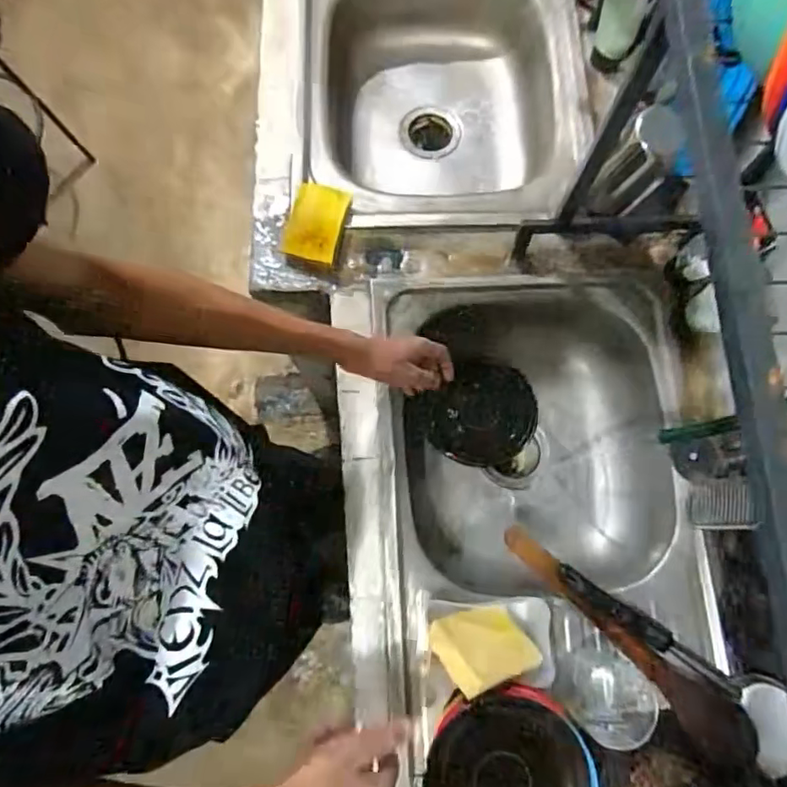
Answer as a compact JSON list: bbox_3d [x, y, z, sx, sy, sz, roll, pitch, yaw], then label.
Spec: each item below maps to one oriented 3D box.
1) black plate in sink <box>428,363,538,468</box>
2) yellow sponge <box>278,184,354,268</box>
[{"bbox_3d":[0.127,0.030,0.813,0.143,0.020,0.143,0,87,8],"label":"black plate in sink"},{"bbox_3d":[-0.106,-0.233,0.791,0.074,0.042,0.118,13,75,2],"label":"yellow sponge"}]

